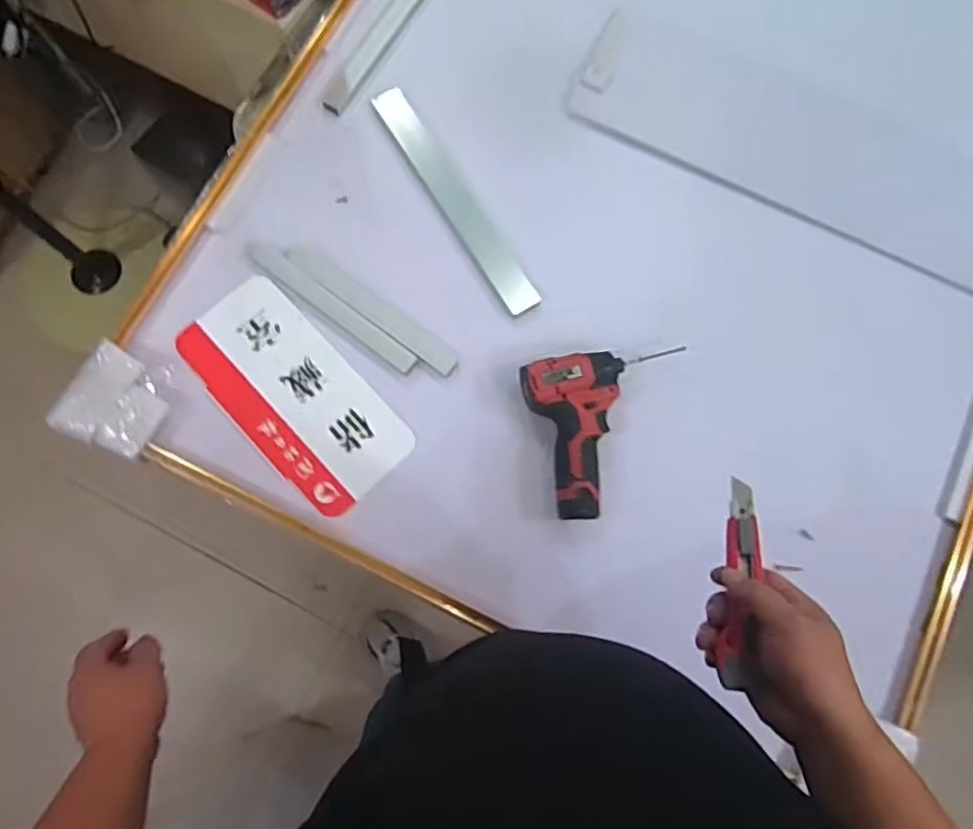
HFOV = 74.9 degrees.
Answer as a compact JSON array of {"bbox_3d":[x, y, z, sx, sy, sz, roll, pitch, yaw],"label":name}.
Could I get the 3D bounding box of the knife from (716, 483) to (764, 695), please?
[{"bbox_3d":[0.211,0.136,0.523,0.027,0.015,0.168,10,70,0],"label":"knife"}]

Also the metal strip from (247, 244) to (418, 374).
[{"bbox_3d":[-0.191,-0.132,0.776,0.254,0.004,0.031,37,78,6],"label":"metal strip"}]

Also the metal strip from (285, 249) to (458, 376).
[{"bbox_3d":[-0.142,-0.129,0.774,0.250,0.004,0.027,36,78,6],"label":"metal strip"}]

